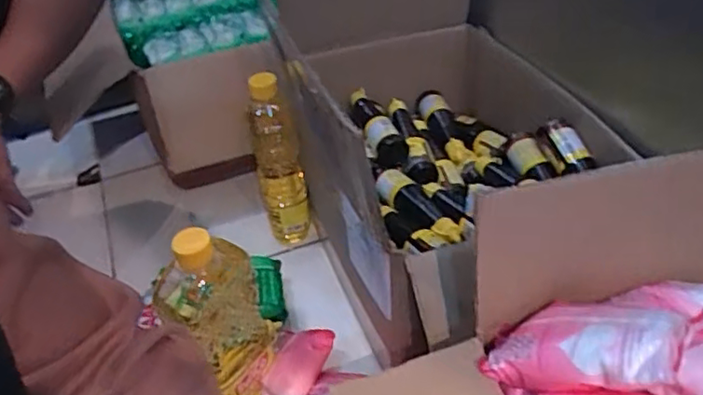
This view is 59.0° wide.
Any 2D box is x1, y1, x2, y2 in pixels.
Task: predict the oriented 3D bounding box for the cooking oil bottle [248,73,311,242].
[{"bbox_3d":[-0.098,-0.041,0.848,0.061,0.242,0.063,-12,41,-7],"label":"cooking oil bottle"}]

